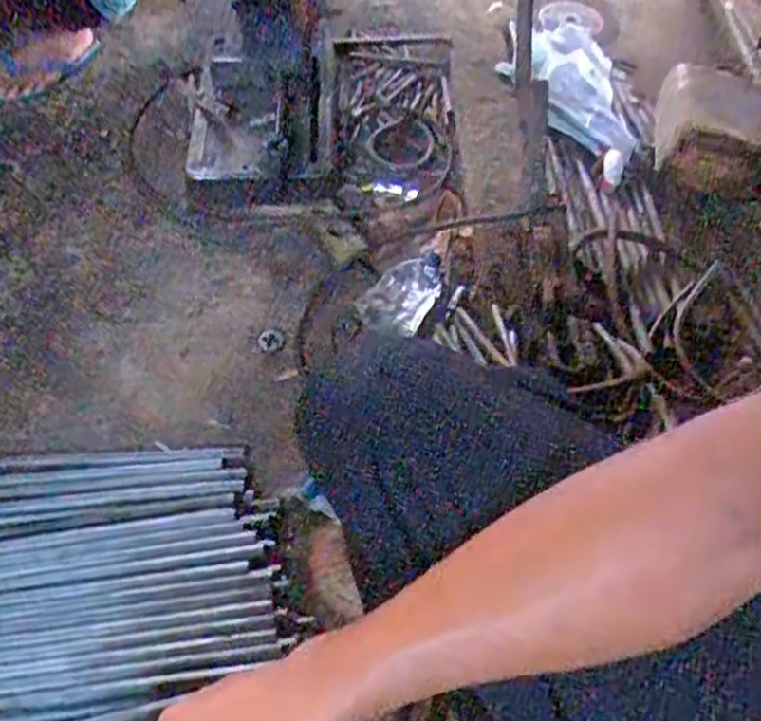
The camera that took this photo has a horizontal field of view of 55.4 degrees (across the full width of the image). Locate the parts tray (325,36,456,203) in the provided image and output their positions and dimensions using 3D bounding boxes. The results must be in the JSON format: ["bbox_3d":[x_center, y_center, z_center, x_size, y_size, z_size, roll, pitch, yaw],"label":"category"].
[{"bbox_3d":[0.016,-0.493,1.409,0.251,0.060,0.491,1,55,-2],"label":"parts tray"}]

